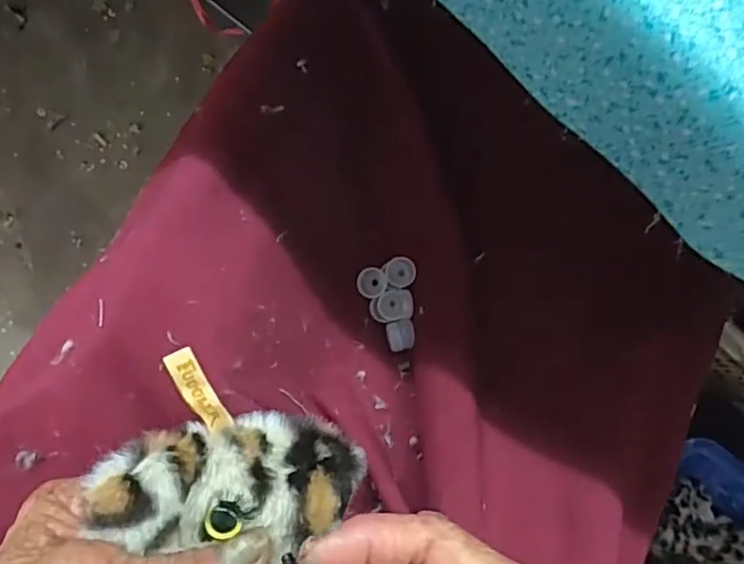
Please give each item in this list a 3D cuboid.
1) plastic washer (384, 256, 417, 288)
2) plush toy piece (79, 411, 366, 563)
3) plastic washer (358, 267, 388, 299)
[{"bbox_3d":[0.016,-0.005,0.323,0.017,0.004,0.017,6,92,-4],"label":"plastic washer"},{"bbox_3d":[-0.055,0.095,0.202,0.088,0.025,0.104,24,82,-22],"label":"plush toy piece"},{"bbox_3d":[0.000,0.001,0.323,0.016,0.004,0.017,7,91,-4],"label":"plastic washer"}]

